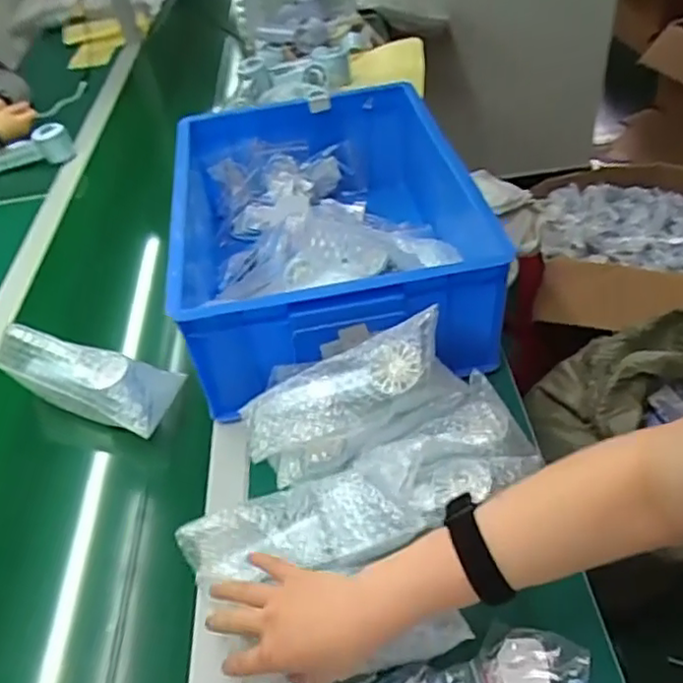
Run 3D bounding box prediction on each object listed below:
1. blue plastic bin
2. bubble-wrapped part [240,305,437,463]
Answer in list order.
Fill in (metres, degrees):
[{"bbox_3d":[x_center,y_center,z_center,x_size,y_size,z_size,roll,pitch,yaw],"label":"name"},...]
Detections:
[{"bbox_3d":[-0.019,-0.128,0.833,0.385,0.185,0.493,-9,43,-1],"label":"blue plastic bin"},{"bbox_3d":[0.002,0.039,0.613,0.207,0.045,0.072,-30,47,4],"label":"bubble-wrapped part"}]

